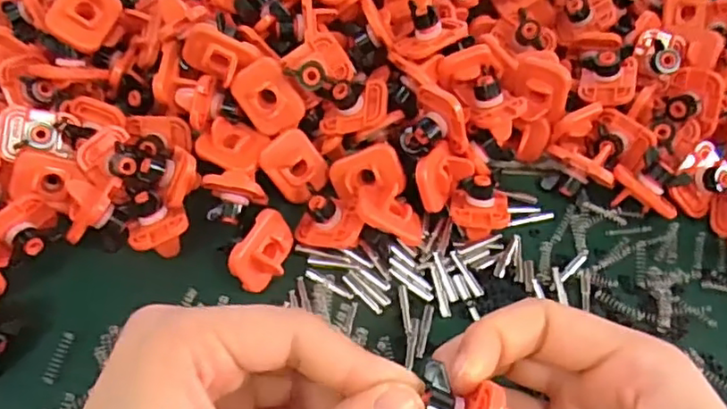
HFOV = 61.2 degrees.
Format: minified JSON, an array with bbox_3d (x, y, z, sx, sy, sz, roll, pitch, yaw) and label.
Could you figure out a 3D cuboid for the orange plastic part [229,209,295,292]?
[{"bbox_3d":[-0.045,0.022,0.278,0.013,0.026,0.034,-2,45,49],"label":"orange plastic part"}]

